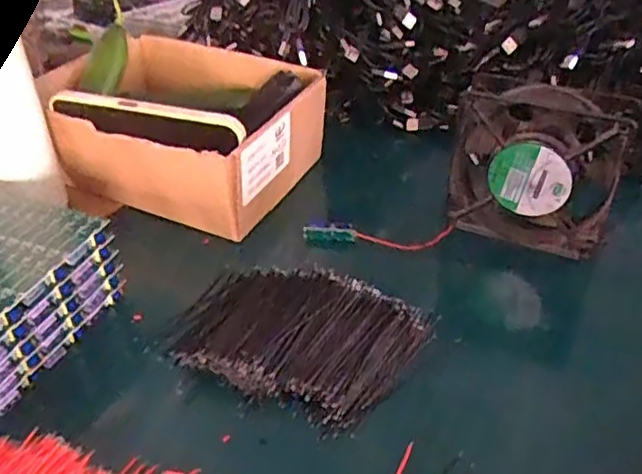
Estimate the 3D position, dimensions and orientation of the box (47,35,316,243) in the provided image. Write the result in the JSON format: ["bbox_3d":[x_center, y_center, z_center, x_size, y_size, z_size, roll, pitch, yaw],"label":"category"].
[{"bbox_3d":[-0.126,-0.107,0.566,0.219,0.088,0.179,15,38,19],"label":"box"}]

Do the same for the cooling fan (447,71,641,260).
[{"bbox_3d":[0.161,-0.055,0.479,0.119,0.122,0.045,14,38,19],"label":"cooling fan"}]

